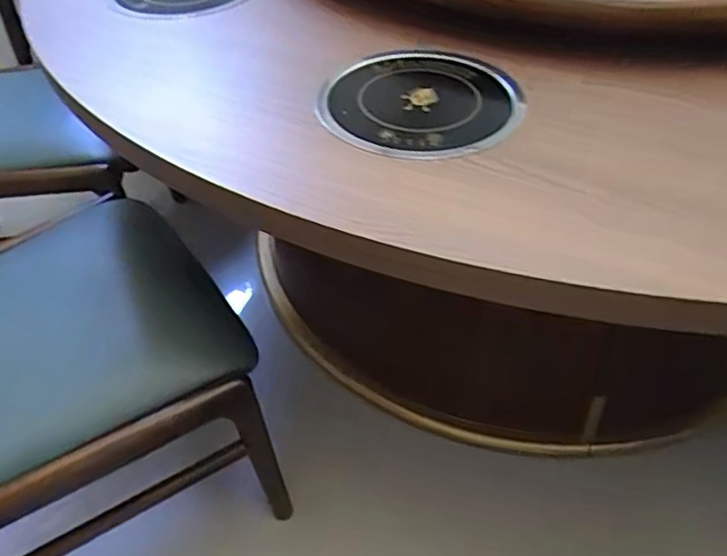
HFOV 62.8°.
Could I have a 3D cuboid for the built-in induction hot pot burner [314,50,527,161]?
[{"bbox_3d":[0.064,-0.196,0.656,0.211,0.030,0.226,4,46,4],"label":"built-in induction hot pot burner"}]

